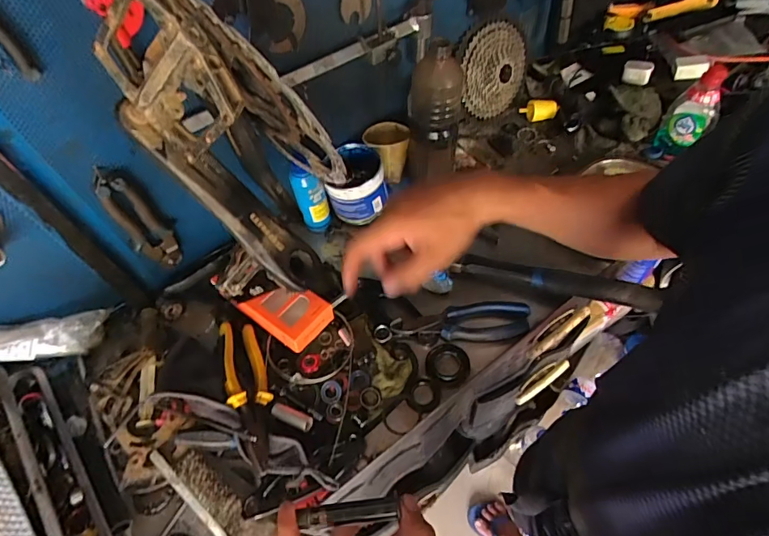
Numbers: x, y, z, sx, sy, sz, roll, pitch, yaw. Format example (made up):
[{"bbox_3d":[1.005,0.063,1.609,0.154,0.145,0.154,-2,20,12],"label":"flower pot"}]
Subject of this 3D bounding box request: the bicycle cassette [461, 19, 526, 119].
[{"bbox_3d":[0.209,-0.365,0.851,0.148,0.162,0.030,1,24,-33],"label":"bicycle cassette"}]

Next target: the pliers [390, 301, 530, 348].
[{"bbox_3d":[0.110,0.079,0.656,0.198,0.014,0.054,-7,56,1],"label":"pliers"}]

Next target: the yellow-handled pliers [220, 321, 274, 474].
[{"bbox_3d":[-0.181,0.166,0.611,0.061,0.031,0.209,10,46,-40],"label":"yellow-handled pliers"}]

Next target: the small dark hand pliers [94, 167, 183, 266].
[{"bbox_3d":[-0.336,-0.059,0.635,0.048,0.187,0.026,-18,56,-6],"label":"small dark hand pliers"}]

